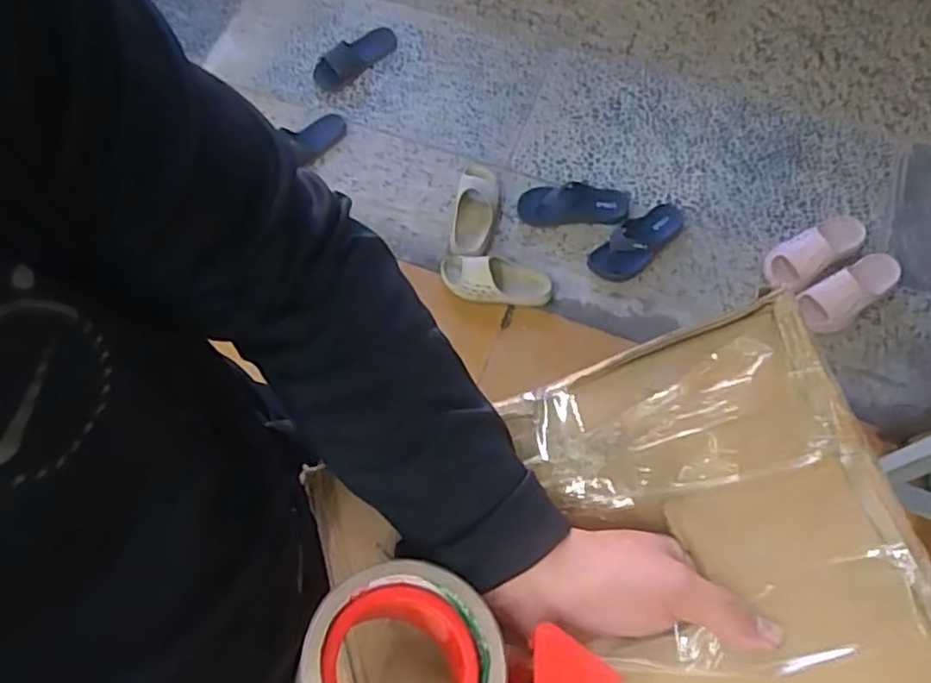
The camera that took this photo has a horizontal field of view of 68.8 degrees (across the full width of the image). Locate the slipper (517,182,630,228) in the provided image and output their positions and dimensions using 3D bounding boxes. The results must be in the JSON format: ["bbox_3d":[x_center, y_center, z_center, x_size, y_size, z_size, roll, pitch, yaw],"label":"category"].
[{"bbox_3d":[0.247,-0.314,1.550,0.249,0.040,0.112,-3,67,0],"label":"slipper"}]

